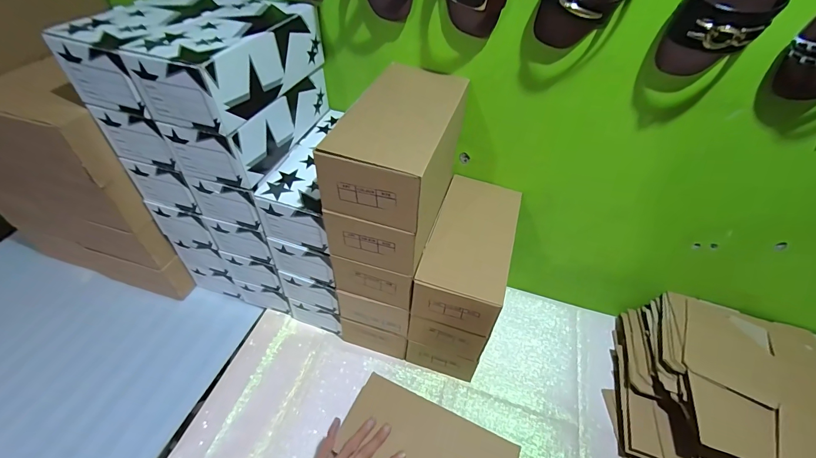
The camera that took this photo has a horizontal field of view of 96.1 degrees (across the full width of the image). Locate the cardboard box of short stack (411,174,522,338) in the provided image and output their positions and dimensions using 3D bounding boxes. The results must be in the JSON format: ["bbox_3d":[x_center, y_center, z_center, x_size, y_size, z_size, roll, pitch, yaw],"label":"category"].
[{"bbox_3d":[0.110,0.036,0.663,0.133,0.102,0.262,16,47,9],"label":"cardboard box of short stack"}]

